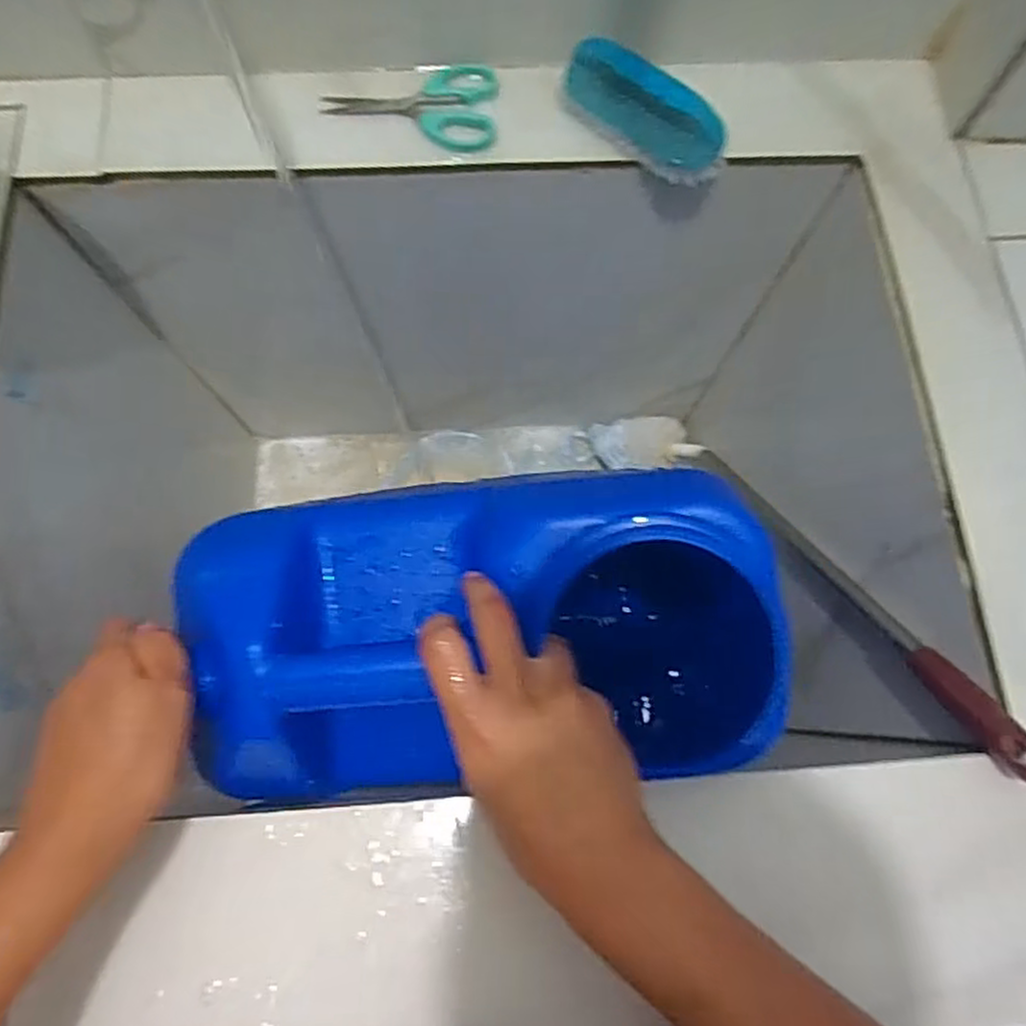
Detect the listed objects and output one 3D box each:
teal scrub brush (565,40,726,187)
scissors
[{"bbox_3d":[0.088,-0.272,0.498,0.123,0.041,0.040,34,75,8],"label":"teal scrub brush"},{"bbox_3d":[-0.072,-0.286,0.511,0.121,0.011,0.067,2,73,-1],"label":"scissors"}]

